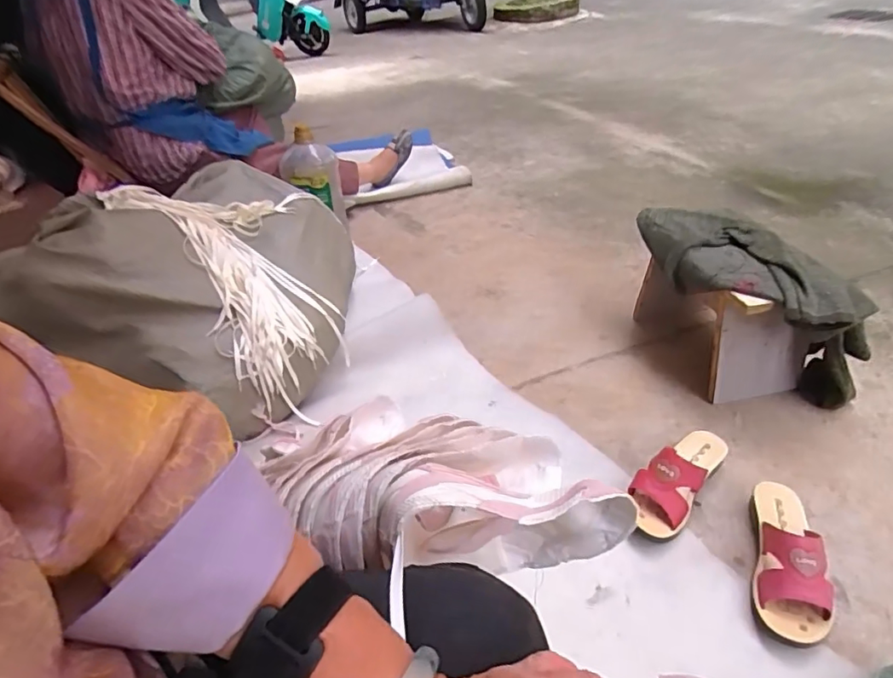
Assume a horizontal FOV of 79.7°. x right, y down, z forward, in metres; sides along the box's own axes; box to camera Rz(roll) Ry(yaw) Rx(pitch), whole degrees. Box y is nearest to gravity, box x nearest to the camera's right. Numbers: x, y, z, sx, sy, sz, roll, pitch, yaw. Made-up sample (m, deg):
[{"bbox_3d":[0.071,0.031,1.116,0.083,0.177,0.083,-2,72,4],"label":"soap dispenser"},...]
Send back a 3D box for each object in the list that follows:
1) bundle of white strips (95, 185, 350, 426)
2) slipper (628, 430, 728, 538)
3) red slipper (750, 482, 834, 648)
[{"bbox_3d":[-0.392,-0.113,1.044,0.294,0.119,0.574,-28,77,-27],"label":"bundle of white strips"},{"bbox_3d":[0.349,0.204,0.810,0.082,0.077,0.219,26,46,35],"label":"slipper"},{"bbox_3d":[0.448,0.278,0.702,0.080,0.081,0.223,8,38,18],"label":"red slipper"}]

